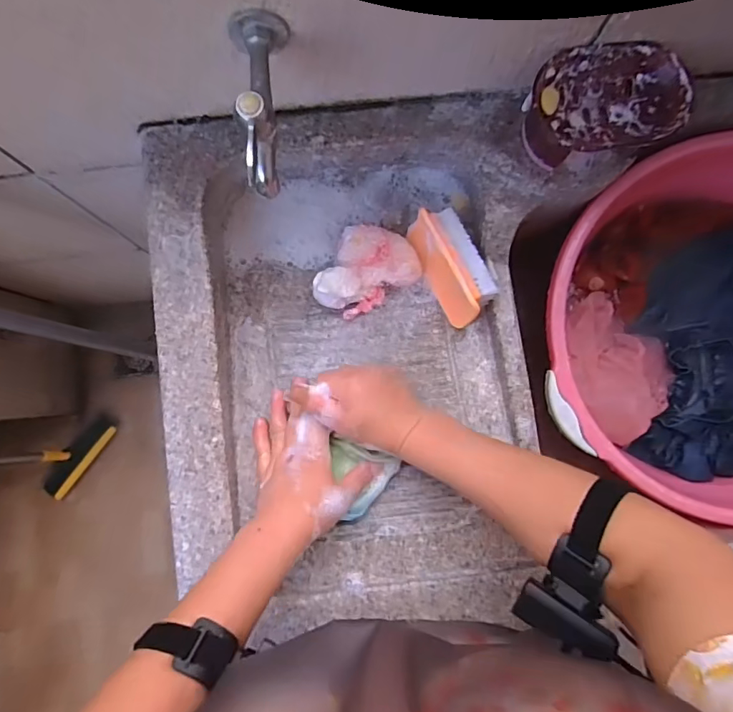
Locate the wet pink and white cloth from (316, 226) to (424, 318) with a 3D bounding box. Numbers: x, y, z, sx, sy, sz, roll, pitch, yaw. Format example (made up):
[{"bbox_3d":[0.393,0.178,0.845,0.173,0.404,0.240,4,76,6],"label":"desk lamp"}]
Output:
[{"bbox_3d":[0.005,-0.095,0.558,0.098,0.057,0.112,25,84,0],"label":"wet pink and white cloth"}]

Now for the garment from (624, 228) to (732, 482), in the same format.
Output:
[{"bbox_3d":[0.459,-0.002,0.619,0.210,0.054,0.303,-3,85,-3],"label":"garment"}]

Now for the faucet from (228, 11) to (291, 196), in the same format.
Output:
[{"bbox_3d":[-0.079,-0.198,0.378,0.042,0.068,0.148,-7,85,-3],"label":"faucet"}]

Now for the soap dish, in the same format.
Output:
[{"bbox_3d":[0.238,-0.250,0.493,0.148,0.064,0.098,-12,85,-4],"label":"soap dish"}]

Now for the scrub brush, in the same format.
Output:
[{"bbox_3d":[0.098,-0.105,0.554,0.050,0.071,0.131,-26,86,-5],"label":"scrub brush"}]

